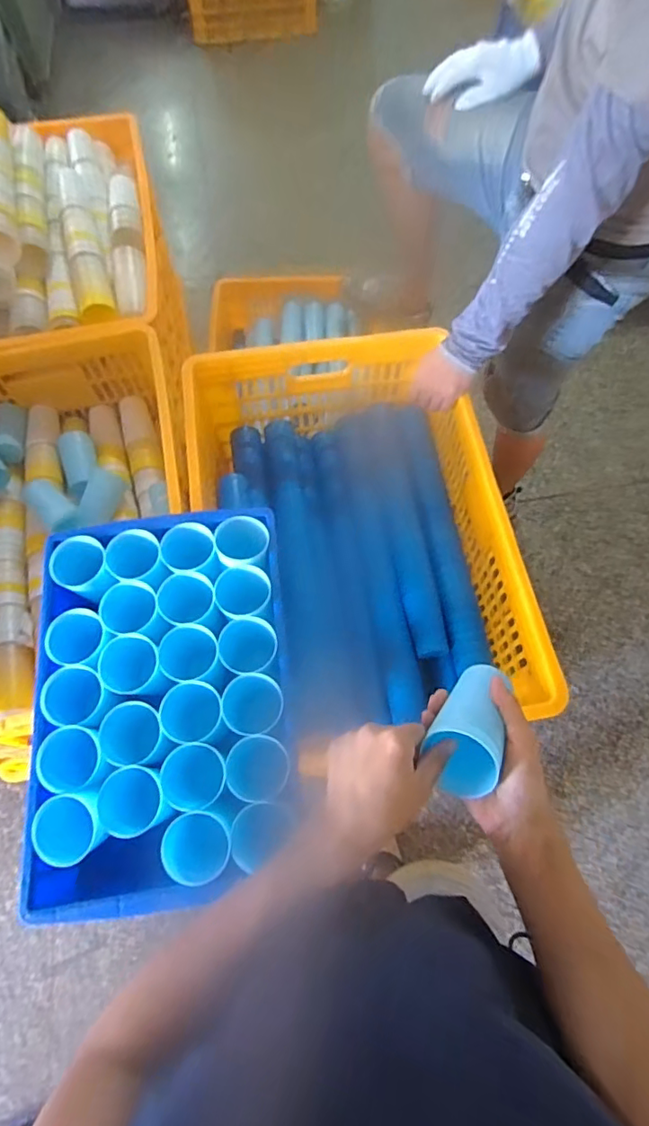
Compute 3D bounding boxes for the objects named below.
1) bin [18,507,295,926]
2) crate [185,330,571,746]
[{"bbox_3d":[-0.170,0.150,0.616,0.258,0.123,0.399,-6,66,-2],"label":"bin"},{"bbox_3d":[0.032,-0.065,0.888,0.438,0.258,0.630,-9,66,-3],"label":"crate"}]

